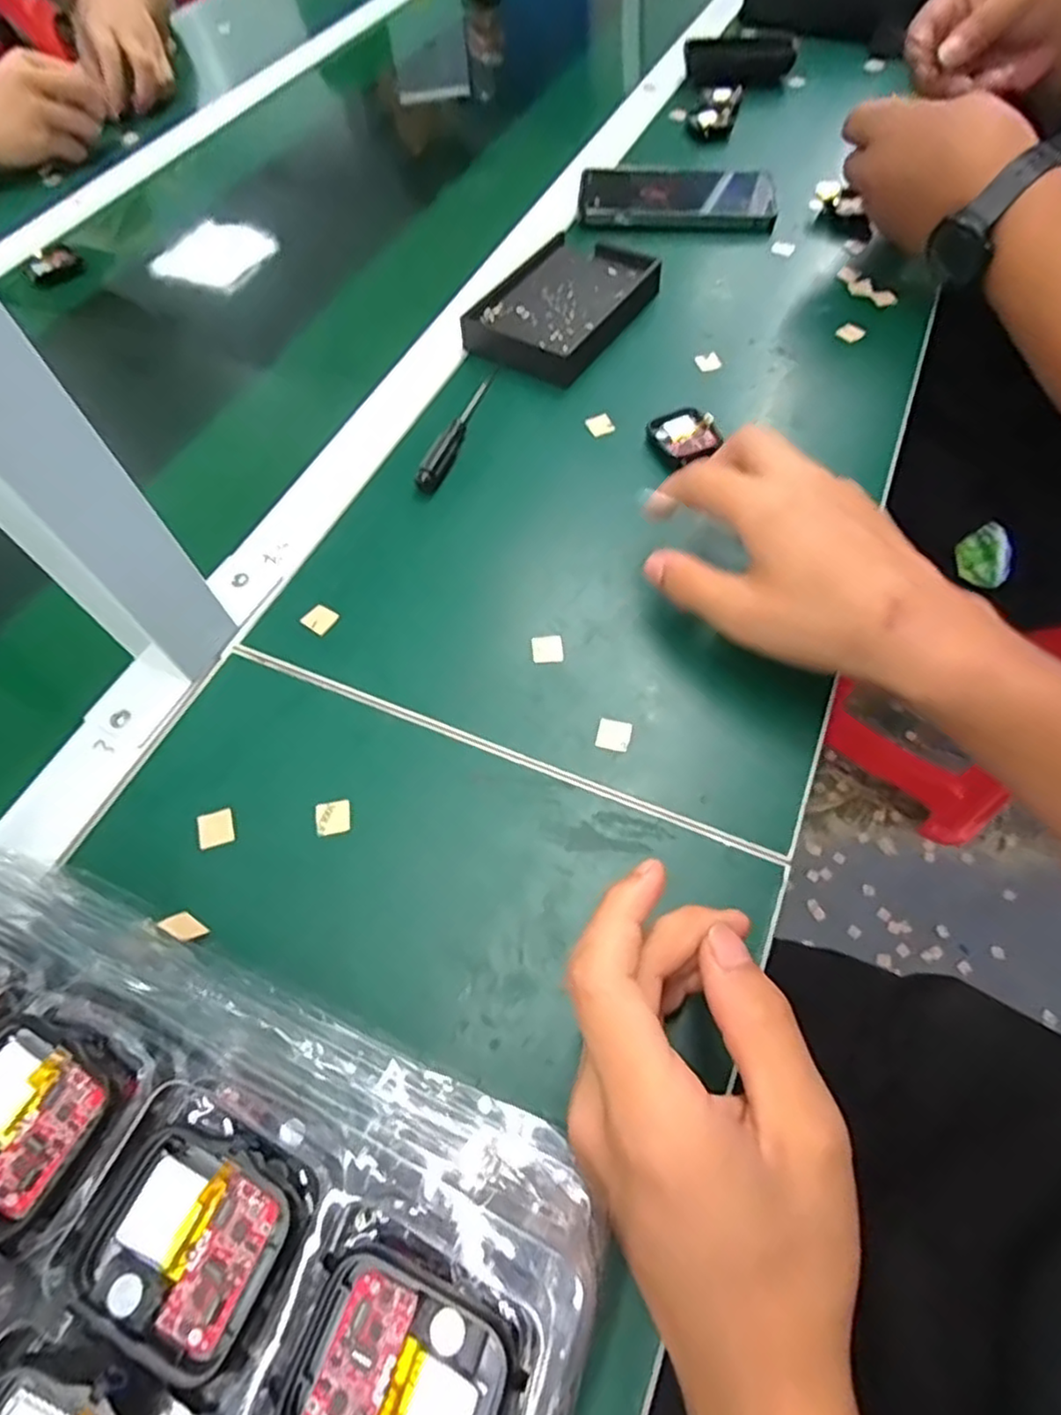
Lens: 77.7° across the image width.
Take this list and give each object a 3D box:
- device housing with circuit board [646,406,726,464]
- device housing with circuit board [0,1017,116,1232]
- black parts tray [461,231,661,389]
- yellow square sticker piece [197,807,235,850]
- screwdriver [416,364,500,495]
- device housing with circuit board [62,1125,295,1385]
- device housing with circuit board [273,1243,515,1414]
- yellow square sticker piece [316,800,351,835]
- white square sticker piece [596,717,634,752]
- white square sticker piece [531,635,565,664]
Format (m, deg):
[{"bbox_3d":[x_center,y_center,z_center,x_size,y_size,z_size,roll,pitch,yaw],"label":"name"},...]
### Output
[{"bbox_3d":[0.098,-0.172,0.418,0.037,0.013,0.047,-25,61,-10],"label":"device housing with circuit board"},{"bbox_3d":[-0.129,0.100,0.165,0.042,0.010,0.036,25,64,17],"label":"device housing with circuit board"},{"bbox_3d":[0.023,-0.300,0.488,0.106,0.022,0.147,27,65,18],"label":"black parts tray"},{"bbox_3d":[-0.144,0.054,0.299,0.015,0.004,0.016,-20,61,-8],"label":"yellow square sticker piece"},{"bbox_3d":[-0.044,-0.189,0.434,0.014,0.011,0.132,15,62,12],"label":"screwdriver"},{"bbox_3d":[-0.079,0.120,0.149,0.043,0.007,0.036,18,63,14],"label":"device housing with circuit board"},{"bbox_3d":[-0.028,0.138,0.135,0.043,0.006,0.035,20,63,15],"label":"device housing with circuit board"},{"bbox_3d":[-0.091,0.051,0.303,0.015,0.004,0.016,-8,58,-6],"label":"yellow square sticker piece"},{"bbox_3d":[0.041,0.013,0.318,0.016,0.004,0.016,11,62,8],"label":"white square sticker piece"},{"bbox_3d":[0.009,-0.031,0.344,0.016,0.004,0.017,-5,64,-1],"label":"white square sticker piece"}]

